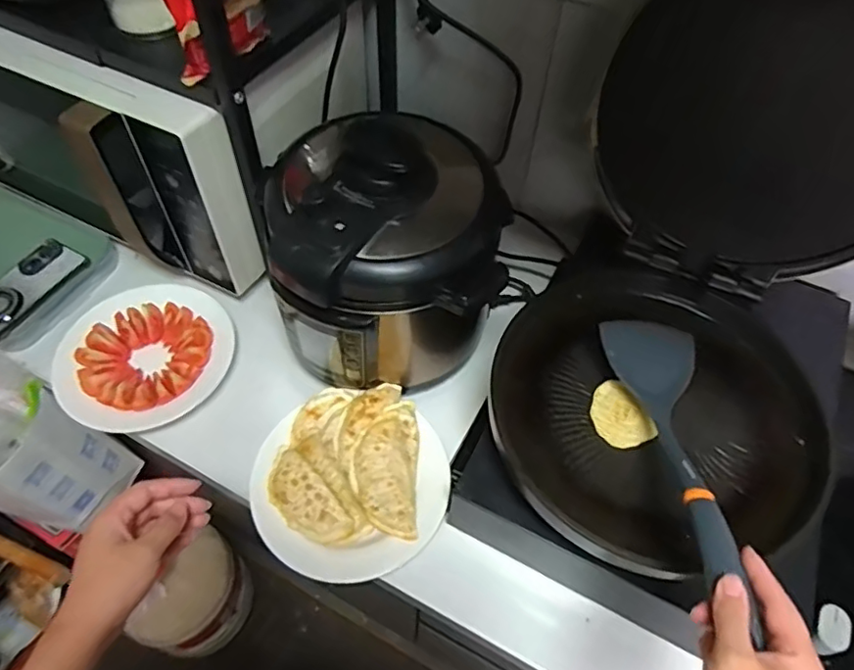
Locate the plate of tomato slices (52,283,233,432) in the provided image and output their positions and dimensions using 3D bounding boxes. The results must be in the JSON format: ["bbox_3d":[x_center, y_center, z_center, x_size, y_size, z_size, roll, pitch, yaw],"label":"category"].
[{"bbox_3d":[-0.365,0.019,0.770,0.198,0.037,0.225,-1,55,-3],"label":"plate of tomato slices"}]

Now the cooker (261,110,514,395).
[{"bbox_3d":[-0.048,-0.109,0.706,0.244,0.267,0.272,0,54,-2],"label":"cooker"}]

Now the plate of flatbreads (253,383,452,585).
[{"bbox_3d":[-0.085,0.161,0.667,0.211,0.044,0.209,1,54,-1],"label":"plate of flatbreads"}]

